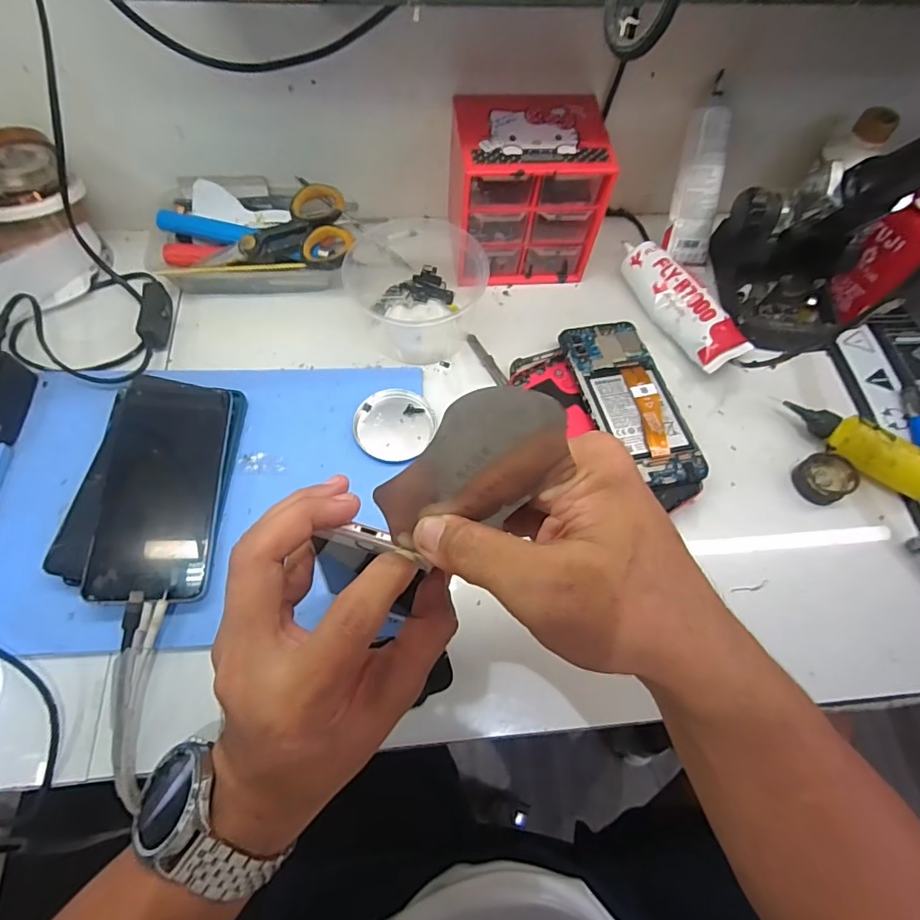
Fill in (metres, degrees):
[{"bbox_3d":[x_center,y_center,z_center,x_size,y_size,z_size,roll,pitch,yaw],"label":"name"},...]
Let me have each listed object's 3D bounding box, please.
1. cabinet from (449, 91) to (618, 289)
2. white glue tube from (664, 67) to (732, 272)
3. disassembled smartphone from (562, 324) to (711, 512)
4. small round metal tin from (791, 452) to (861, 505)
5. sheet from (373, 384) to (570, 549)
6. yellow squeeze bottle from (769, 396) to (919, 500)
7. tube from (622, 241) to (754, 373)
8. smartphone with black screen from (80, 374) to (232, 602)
[{"bbox_3d":[0.060,-0.242,0.471,0.128,0.117,0.100,-4,65,-5],"label":"cabinet"},{"bbox_3d":[0.219,-0.255,0.469,0.040,0.144,0.024,-3,27,-5],"label":"white glue tube"},{"bbox_3d":[0.141,-0.045,0.422,0.071,0.012,0.172,-10,61,-9],"label":"disassembled smartphone"},{"bbox_3d":[0.293,0.014,0.414,0.038,0.020,0.037,1,64,-3],"label":"small round metal tin"},{"bbox_3d":[0.004,0.008,0.206,0.048,0.097,0.005,33,41,-17],"label":"sheet"},{"bbox_3d":[0.322,-0.009,0.414,0.122,0.037,0.030,31,67,11],"label":"yellow squeeze bottle"},{"bbox_3d":[0.204,-0.148,0.478,0.052,0.038,0.152,-24,68,-14],"label":"tube"},{"bbox_3d":[-0.209,0.013,0.366,0.073,0.009,0.166,1,65,-12],"label":"smartphone with black screen"}]

